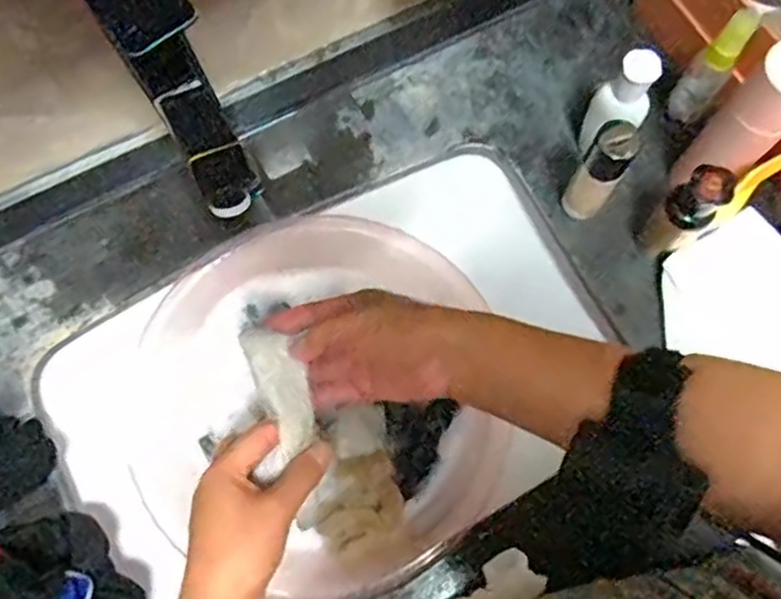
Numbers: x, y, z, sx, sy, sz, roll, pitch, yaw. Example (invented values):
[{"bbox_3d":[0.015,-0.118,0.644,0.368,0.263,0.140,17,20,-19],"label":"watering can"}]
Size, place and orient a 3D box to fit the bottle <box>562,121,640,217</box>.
[{"bbox_3d":[0.168,-0.103,0.545,0.033,0.109,0.033,33,78,9],"label":"bottle"}]

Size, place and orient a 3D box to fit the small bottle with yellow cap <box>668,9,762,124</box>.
[{"bbox_3d":[0.259,-0.188,0.543,0.027,0.108,0.032,43,80,11],"label":"small bottle with yellow cap"}]

